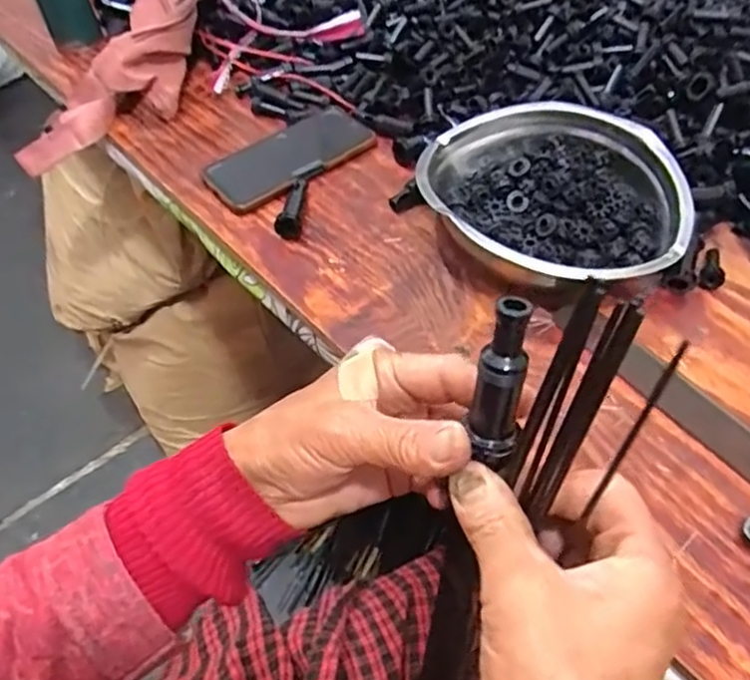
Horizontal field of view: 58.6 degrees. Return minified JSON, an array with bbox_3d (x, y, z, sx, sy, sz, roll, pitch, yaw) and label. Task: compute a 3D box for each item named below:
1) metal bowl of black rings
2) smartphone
[{"bbox_3d":[0.140,-0.109,0.547,0.189,0.064,0.193,-2,52,3],"label":"metal bowl of black rings"},{"bbox_3d":[-0.080,-0.178,0.649,0.162,0.011,0.075,-35,57,-21],"label":"smartphone"}]

